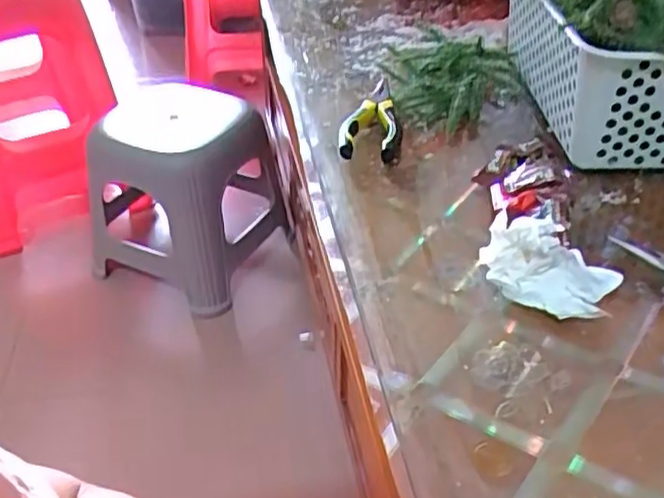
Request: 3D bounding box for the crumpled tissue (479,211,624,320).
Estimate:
[{"bbox_3d":[0.148,0.011,0.473,0.088,0.049,0.054,29,48,32],"label":"crumpled tissue"}]

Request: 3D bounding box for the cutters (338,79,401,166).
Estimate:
[{"bbox_3d":[0.038,-0.126,0.669,0.056,0.014,0.138,2,38,4],"label":"cutters"}]

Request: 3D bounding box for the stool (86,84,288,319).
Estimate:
[{"bbox_3d":[-0.278,-0.116,1.278,0.352,0.308,0.272,15,41,20],"label":"stool"}]

